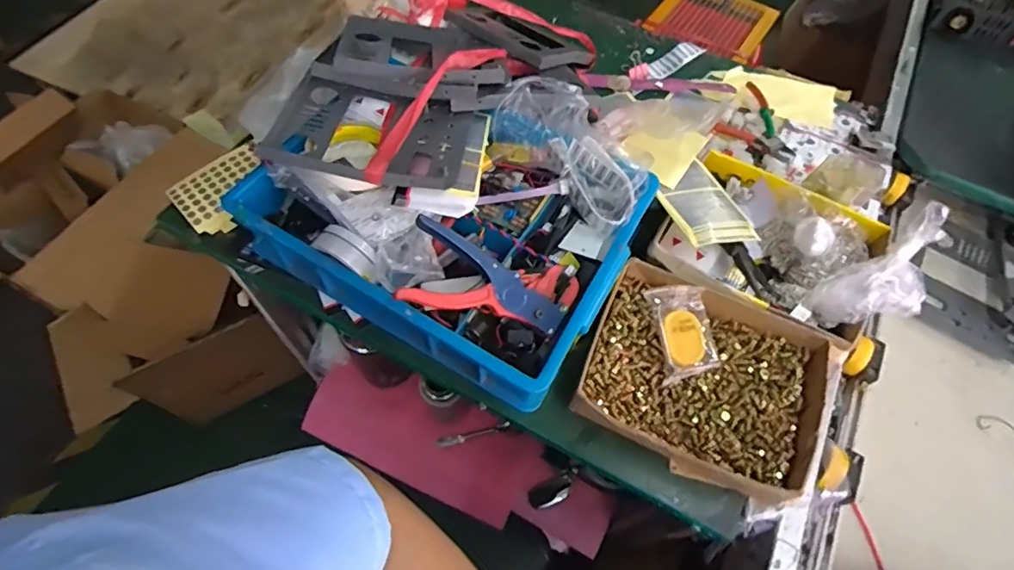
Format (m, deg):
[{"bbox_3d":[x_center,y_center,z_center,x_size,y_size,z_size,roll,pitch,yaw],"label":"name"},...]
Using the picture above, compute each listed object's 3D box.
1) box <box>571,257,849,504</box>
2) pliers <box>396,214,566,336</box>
[{"bbox_3d":[0.193,0.094,0.518,0.229,0.051,0.184,22,62,10],"label":"box"},{"bbox_3d":[-0.020,-0.001,0.491,0.147,0.025,0.077,19,73,-14],"label":"pliers"}]

